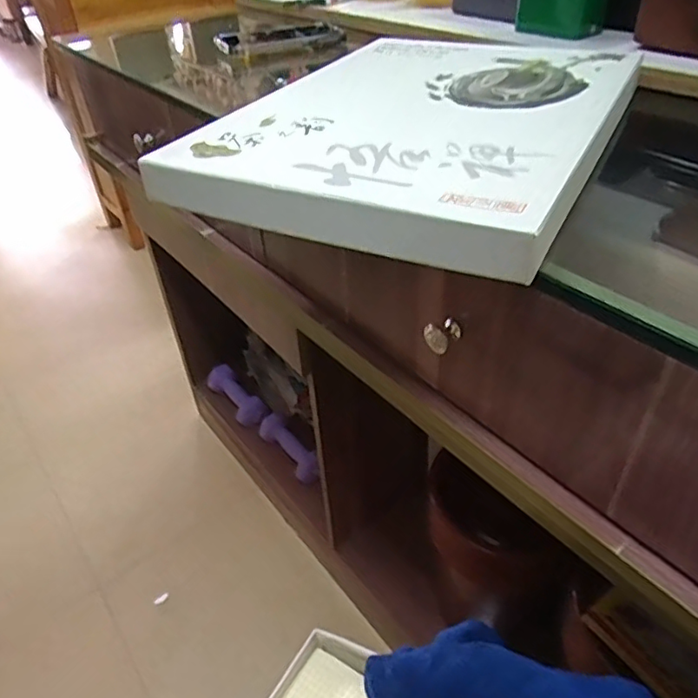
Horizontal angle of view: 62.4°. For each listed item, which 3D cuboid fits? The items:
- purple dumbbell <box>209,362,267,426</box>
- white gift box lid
[{"bbox_3d":[-0.251,0.108,1.301,0.054,0.061,0.200,-28,45,-28],"label":"purple dumbbell"},{"bbox_3d":[0.060,-0.189,0.472,0.291,0.031,0.399,17,43,23],"label":"white gift box lid"}]

